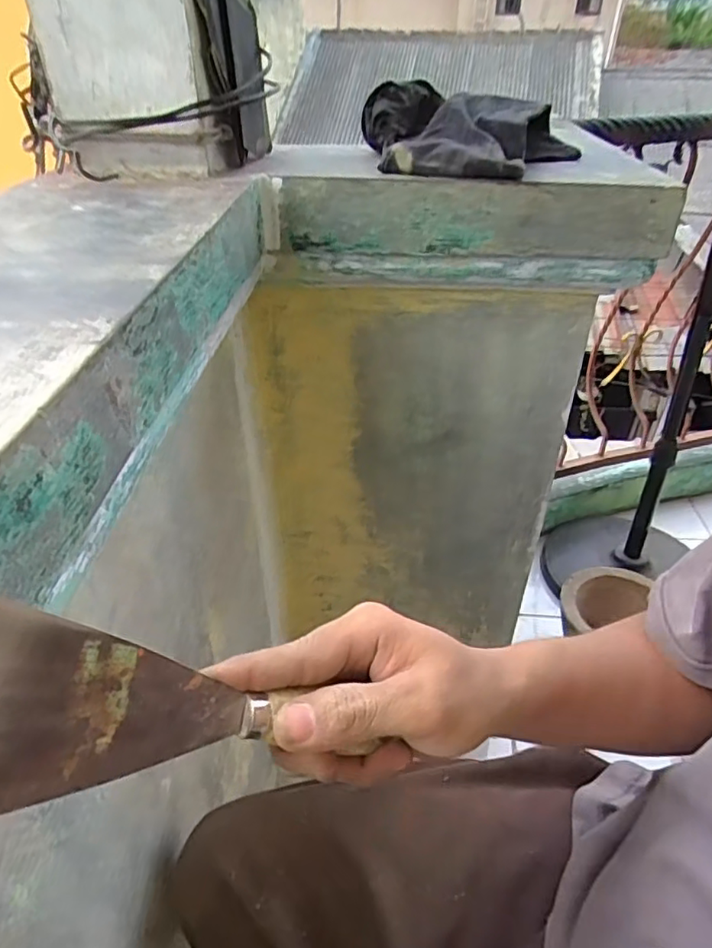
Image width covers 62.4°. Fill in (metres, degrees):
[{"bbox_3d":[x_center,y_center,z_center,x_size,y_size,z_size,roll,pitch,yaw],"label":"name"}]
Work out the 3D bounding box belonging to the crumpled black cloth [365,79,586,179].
[{"bbox_3d":[0.125,-0.380,0.647,0.242,0.063,0.183,6,37,6],"label":"crumpled black cloth"}]

